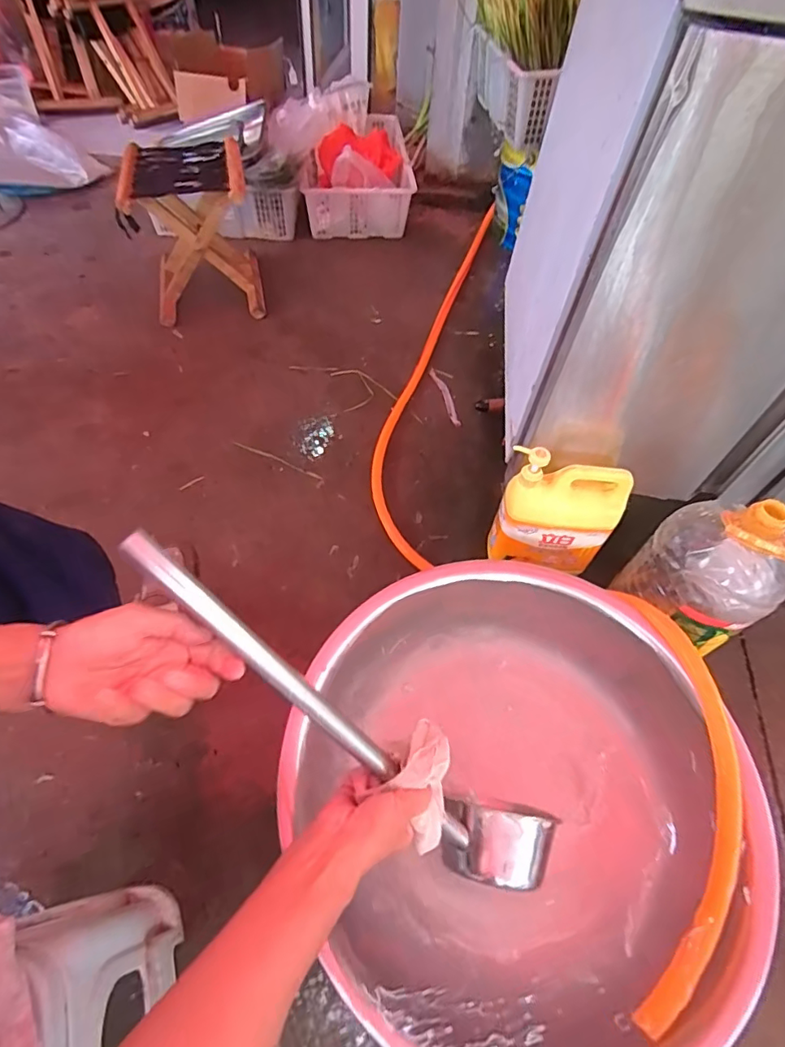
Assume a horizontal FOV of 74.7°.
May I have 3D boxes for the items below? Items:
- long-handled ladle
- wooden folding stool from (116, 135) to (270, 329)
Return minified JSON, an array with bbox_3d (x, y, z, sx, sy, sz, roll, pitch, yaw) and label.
[{"bbox_3d":[-0.026,0.187,0.457,0.509,0.055,0.077,47,57,-21],"label":"long-handled ladle"},{"bbox_3d":[-0.491,-0.719,1.301,0.263,0.326,0.304,-9,54,-11],"label":"wooden folding stool"}]

